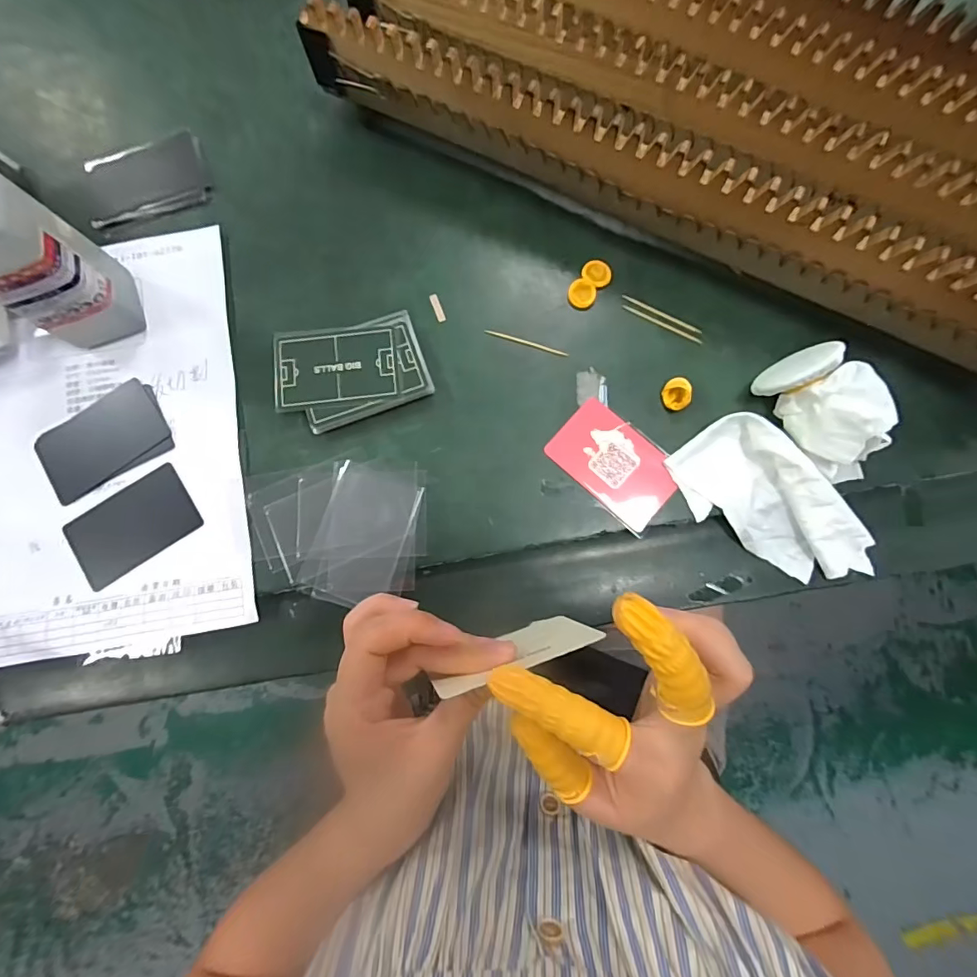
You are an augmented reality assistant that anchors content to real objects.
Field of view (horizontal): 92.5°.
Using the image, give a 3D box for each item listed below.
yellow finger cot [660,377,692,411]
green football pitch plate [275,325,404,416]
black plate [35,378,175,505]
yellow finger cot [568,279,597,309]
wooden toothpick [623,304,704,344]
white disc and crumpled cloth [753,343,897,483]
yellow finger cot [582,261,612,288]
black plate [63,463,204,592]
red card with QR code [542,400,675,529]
[{"bbox_3d":[0.130,-0.065,0.323,0.015,0.015,0.021,-42,82,-6],"label":"yellow finger cot"},{"bbox_3d":[-0.105,-0.085,0.325,0.084,0.005,0.055,-6,85,-1],"label":"green football pitch plate"},{"bbox_3d":[-0.275,-0.034,0.335,0.090,0.005,0.057,-31,82,-3],"label":"black plate"},{"bbox_3d":[0.068,-0.142,0.339,0.019,0.004,0.020,0,94,6],"label":"yellow finger cot"},{"bbox_3d":[0.125,-0.118,0.337,0.061,0.004,0.004,27,82,5],"label":"wooden toothpick"},{"bbox_3d":[0.226,-0.053,0.304,0.051,0.046,0.090,-37,82,-5],"label":"white disc and crumpled cloth"},{"bbox_3d":[0.079,-0.157,0.342,0.021,0.005,0.021,0,80,1],"label":"yellow finger cot"},{"bbox_3d":[-0.243,0.025,0.322,0.083,0.004,0.053,-34,83,-4],"label":"black plate"},{"bbox_3d":[0.088,-0.018,0.322,0.086,0.004,0.054,42,83,7],"label":"red card with QR code"}]

